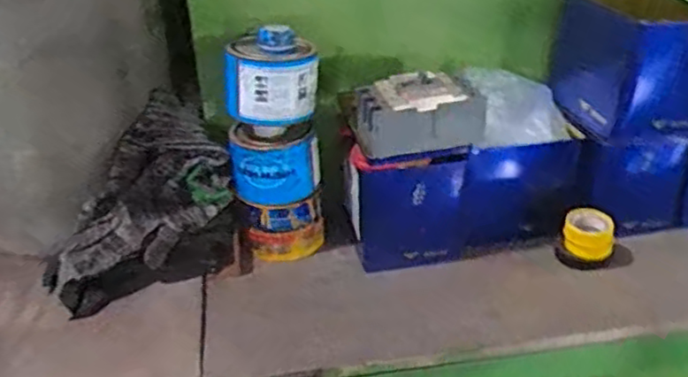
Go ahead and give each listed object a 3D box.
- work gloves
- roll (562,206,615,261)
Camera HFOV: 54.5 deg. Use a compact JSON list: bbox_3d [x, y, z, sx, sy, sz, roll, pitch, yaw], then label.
[{"bbox_3d":[-0.233,0.008,0.757,0.217,0.178,0.107,-19,33,-28],"label":"work gloves"},{"bbox_3d":[0.296,0.054,0.807,0.056,0.041,0.056,-1,29,1],"label":"roll"}]

